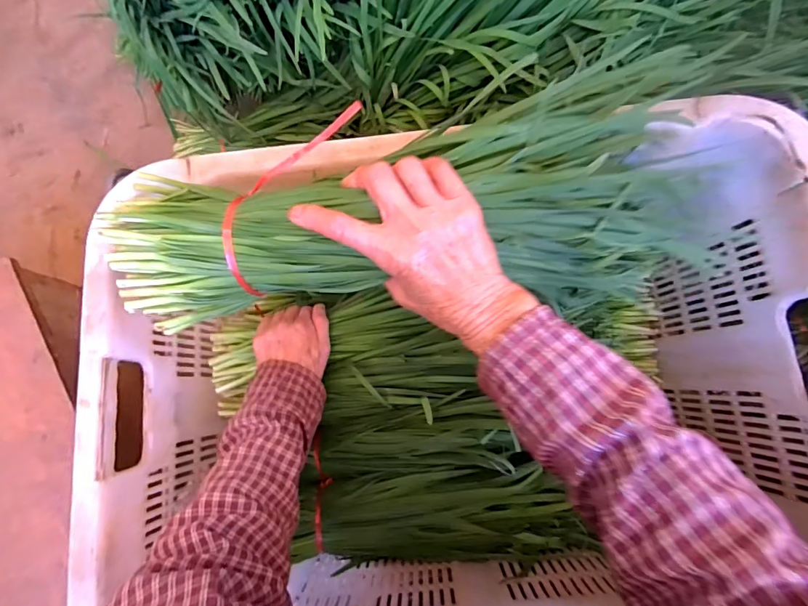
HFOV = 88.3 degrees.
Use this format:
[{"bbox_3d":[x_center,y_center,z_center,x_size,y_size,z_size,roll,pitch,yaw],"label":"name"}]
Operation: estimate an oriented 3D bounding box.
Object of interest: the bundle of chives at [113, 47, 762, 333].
[{"bbox_3d":[0.016,-0.073,0.324,0.474,0.073,0.165,-8,81,1],"label":"bundle of chives"}]

